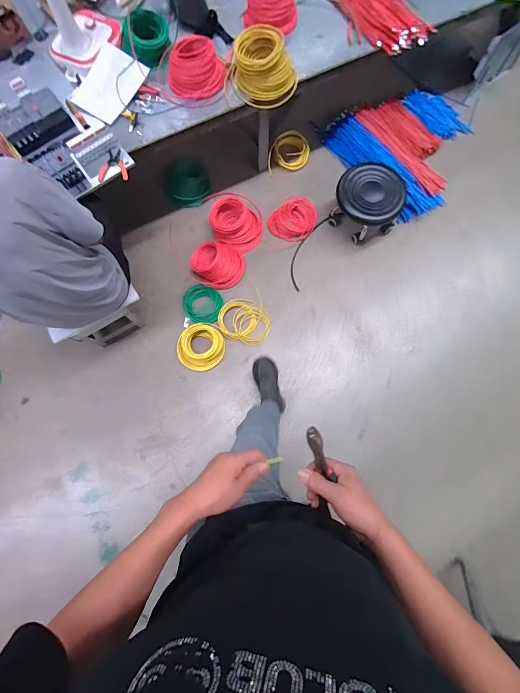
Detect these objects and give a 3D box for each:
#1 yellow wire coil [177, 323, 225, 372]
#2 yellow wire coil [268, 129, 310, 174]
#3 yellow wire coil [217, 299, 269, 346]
[{"bbox_3d":[-0.275,0.003,1.523,0.214,0.042,0.213,0,80,0],"label":"yellow wire coil"},{"bbox_3d":[0.155,-1.009,1.701,0.185,0.075,0.247,15,80,3],"label":"yellow wire coil"},{"bbox_3d":[-0.070,-0.136,1.560,0.253,0.040,0.233,24,81,5],"label":"yellow wire coil"}]

